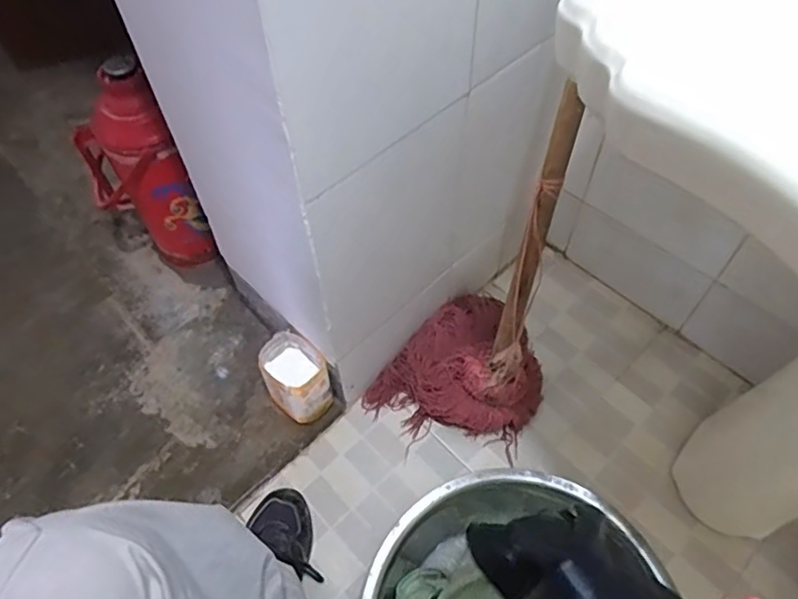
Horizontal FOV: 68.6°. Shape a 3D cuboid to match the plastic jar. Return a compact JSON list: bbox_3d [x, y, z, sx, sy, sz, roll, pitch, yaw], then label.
[{"bbox_3d":[-0.158,0.129,0.918,0.086,0.128,0.105,-33,61,-20],"label":"plastic jar"}]

